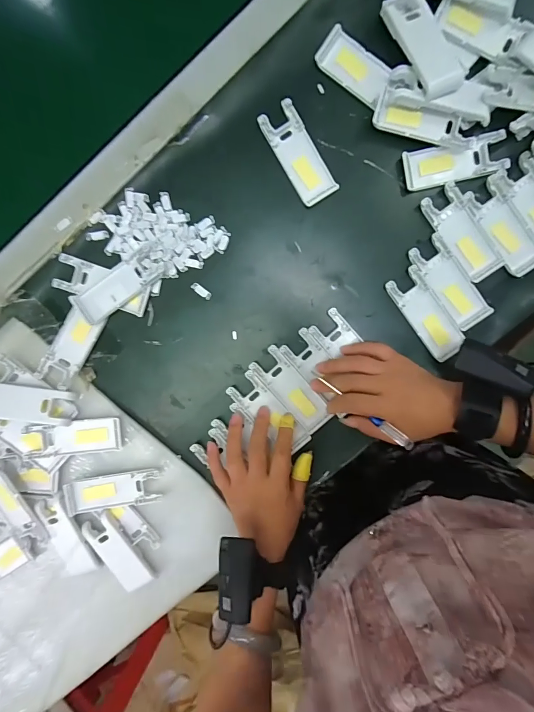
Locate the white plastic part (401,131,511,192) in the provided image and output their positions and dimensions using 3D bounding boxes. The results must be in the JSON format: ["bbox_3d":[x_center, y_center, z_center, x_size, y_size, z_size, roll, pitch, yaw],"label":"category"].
[{"bbox_3d":[0.198,-0.206,0.390,0.103,0.008,0.041,-11,95,3],"label":"white plastic part"}]

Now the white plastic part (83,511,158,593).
[{"bbox_3d":[-0.173,0.231,0.431,0.039,0.006,0.098,-36,94,5],"label":"white plastic part"}]

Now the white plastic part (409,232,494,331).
[{"bbox_3d":[0.202,-0.081,0.403,0.039,0.008,0.105,-35,94,5],"label":"white plastic part"}]

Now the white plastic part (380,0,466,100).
[{"bbox_3d":[0.152,-0.305,0.358,0.040,0.011,0.107,-26,84,2],"label":"white plastic part"}]

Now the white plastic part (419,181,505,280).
[{"bbox_3d":[0.212,-0.132,0.399,0.039,0.007,0.105,-36,94,5],"label":"white plastic part"}]

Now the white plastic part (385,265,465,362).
[{"bbox_3d":[0.176,-0.046,0.405,0.040,0.008,0.102,-36,94,5],"label":"white plastic part"}]

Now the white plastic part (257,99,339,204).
[{"bbox_3d":[0.035,-0.217,0.398,0.040,0.008,0.106,-31,94,5],"label":"white plastic part"}]

